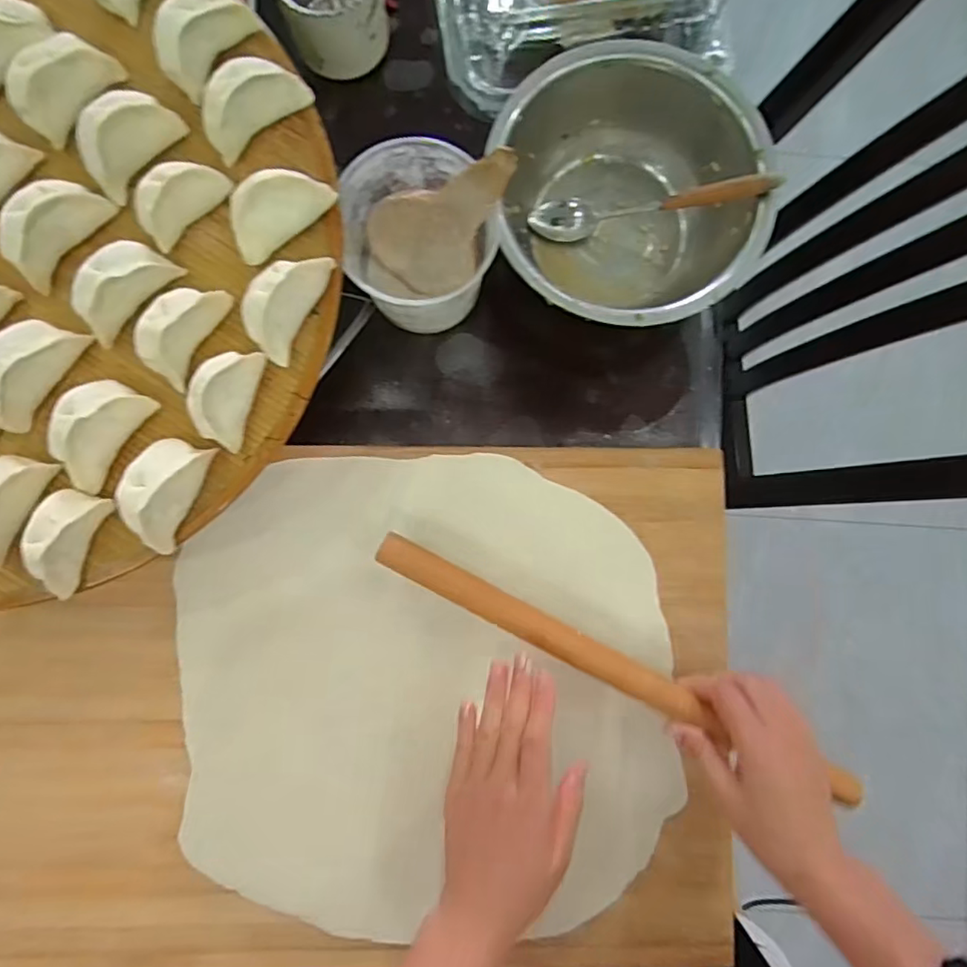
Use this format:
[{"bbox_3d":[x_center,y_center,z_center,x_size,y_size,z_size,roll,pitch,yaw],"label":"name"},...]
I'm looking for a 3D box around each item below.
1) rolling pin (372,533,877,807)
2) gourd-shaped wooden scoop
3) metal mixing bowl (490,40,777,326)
[{"bbox_3d":[0.099,0.135,0.428,0.386,0.020,0.023,28,87,-1],"label":"rolling pin"},{"bbox_3d":[-0.028,-0.196,0.434,0.078,0.159,0.055,-6,87,-23],"label":"gourd-shaped wooden scoop"},{"bbox_3d":[0.110,-0.219,0.479,0.191,0.089,0.204,0,87,-2],"label":"metal mixing bowl"}]

